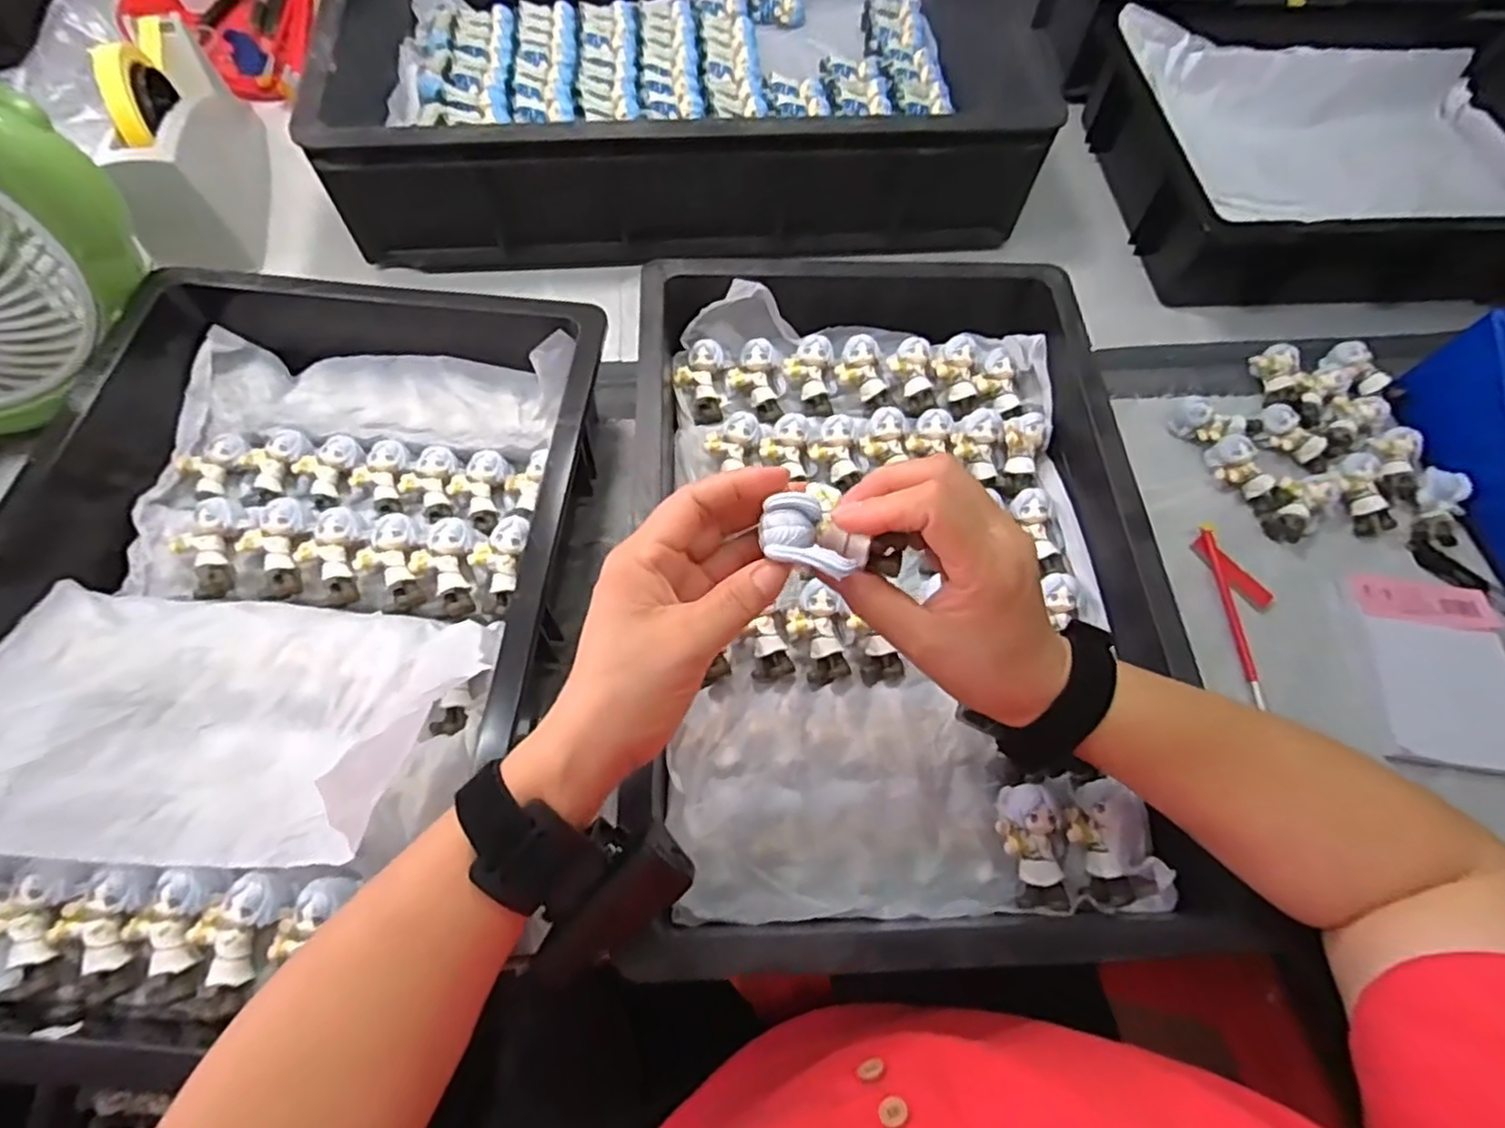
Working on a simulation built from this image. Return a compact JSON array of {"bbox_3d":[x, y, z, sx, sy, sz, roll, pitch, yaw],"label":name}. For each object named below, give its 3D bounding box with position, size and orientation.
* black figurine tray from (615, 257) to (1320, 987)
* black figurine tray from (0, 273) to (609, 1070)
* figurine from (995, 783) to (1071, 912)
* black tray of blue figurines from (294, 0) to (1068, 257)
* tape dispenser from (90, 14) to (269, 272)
[{"bbox_3d":[0.088,-0.010,0.440,0.300,0.074,0.456,-1,65,-3],"label":"black figurine tray"},{"bbox_3d":[-0.292,0.009,0.411,0.348,0.094,0.461,5,64,0],"label":"black figurine tray"},{"bbox_3d":[0.153,0.157,0.383,0.032,0.023,0.063,-8,80,-6],"label":"figurine"},{"bbox_3d":[-0.062,-0.487,0.658,0.589,0.117,0.414,-3,65,-4],"label":"black tray of blue figurines"},{"bbox_3d":[-0.481,-0.360,0.579,0.069,0.121,0.209,-13,66,-9],"label":"tape dispenser"}]

